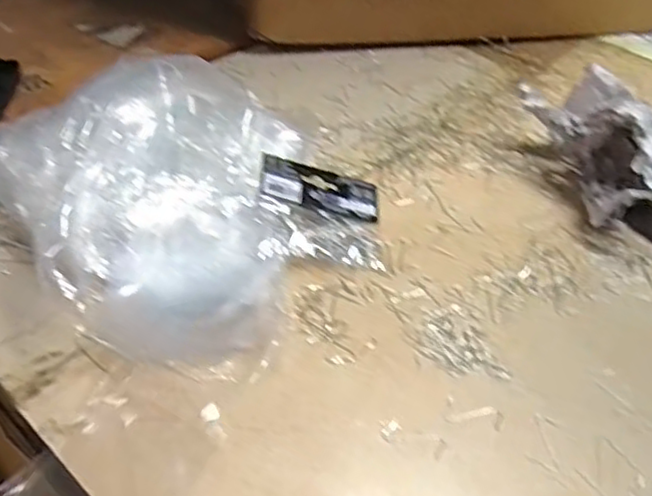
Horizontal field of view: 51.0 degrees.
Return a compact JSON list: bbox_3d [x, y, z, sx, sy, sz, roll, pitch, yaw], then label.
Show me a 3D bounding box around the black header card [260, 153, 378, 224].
[{"bbox_3d":[-0.004,-0.047,0.539,0.097,0.004,0.040,15,56,-17],"label":"black header card"}]

